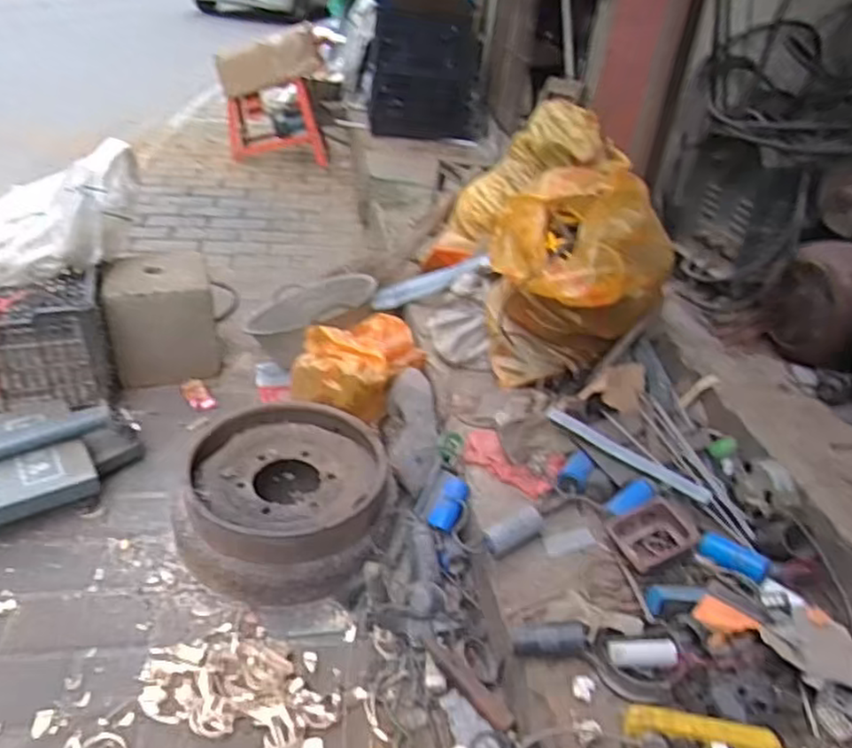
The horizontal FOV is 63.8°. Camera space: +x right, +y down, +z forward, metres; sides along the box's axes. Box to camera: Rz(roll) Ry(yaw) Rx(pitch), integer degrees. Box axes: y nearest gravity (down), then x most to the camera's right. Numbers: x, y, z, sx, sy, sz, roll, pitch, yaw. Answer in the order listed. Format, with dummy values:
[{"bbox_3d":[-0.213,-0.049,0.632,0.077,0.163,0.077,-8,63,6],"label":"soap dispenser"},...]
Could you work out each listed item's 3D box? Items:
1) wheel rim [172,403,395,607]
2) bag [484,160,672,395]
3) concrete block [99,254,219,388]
[{"bbox_3d":[-0.277,0.245,1.399,0.416,0.148,0.430,4,32,-4],"label":"wheel rim"},{"bbox_3d":[0.315,-0.193,1.478,0.362,0.466,0.324,11,32,7],"label":"bag"},{"bbox_3d":[-0.706,-0.137,1.853,0.264,0.305,0.213,-6,34,-19],"label":"concrete block"}]

